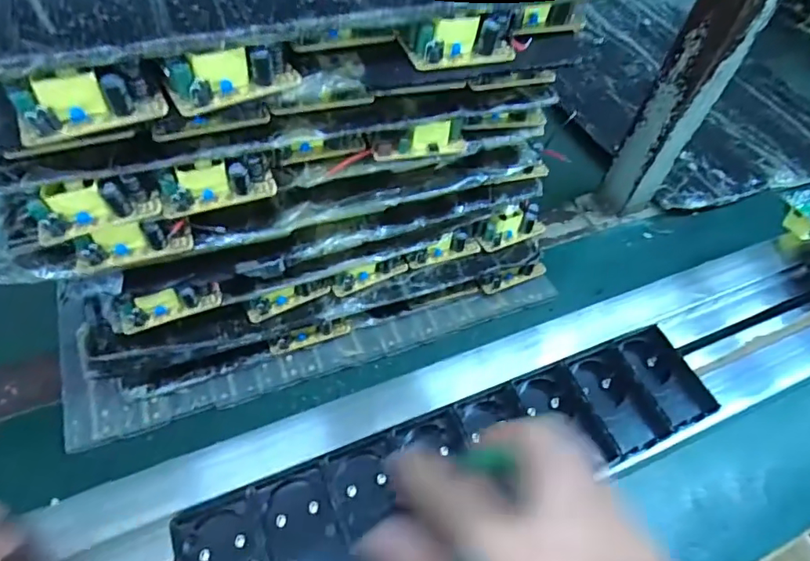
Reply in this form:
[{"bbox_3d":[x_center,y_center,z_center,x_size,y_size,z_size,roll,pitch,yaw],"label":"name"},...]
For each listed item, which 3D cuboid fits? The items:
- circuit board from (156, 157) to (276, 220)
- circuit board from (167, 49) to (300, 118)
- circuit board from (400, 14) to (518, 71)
[{"bbox_3d":[-0.107,-0.055,0.302,0.063,0.024,0.016,-20,57,-19],"label":"circuit board"},{"bbox_3d":[-0.085,-0.102,0.264,0.064,0.023,0.018,-21,58,-20],"label":"circuit board"},{"bbox_3d":[0.032,-0.142,0.305,0.061,0.022,0.031,-11,55,-13],"label":"circuit board"}]

